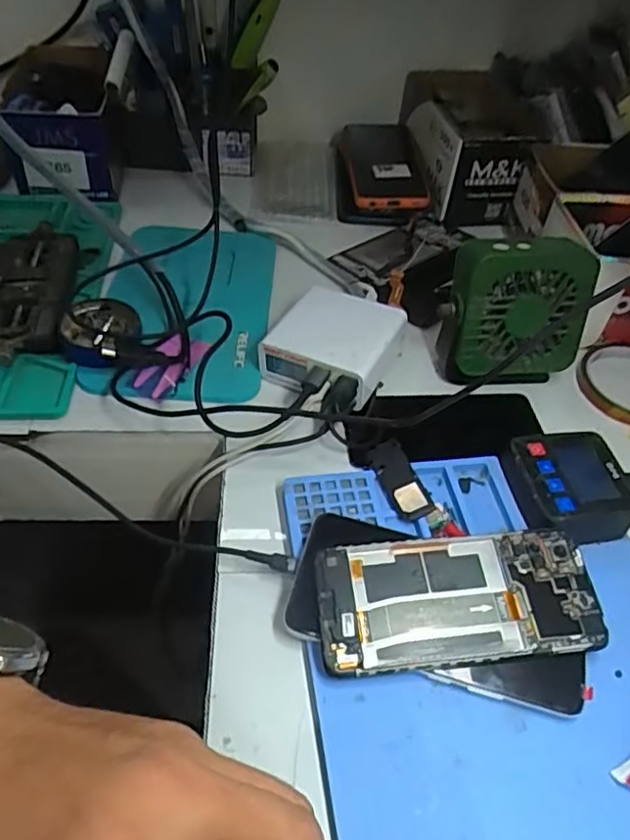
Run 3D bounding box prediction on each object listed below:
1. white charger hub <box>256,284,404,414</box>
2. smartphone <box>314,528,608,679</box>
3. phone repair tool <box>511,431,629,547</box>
[{"bbox_3d":[0.015,-0.060,0.493,0.087,0.040,0.095,22,49,14],"label":"white charger hub"},{"bbox_3d":[0.080,0.100,0.354,0.157,0.007,0.071,-4,54,-6],"label":"smartphone"},{"bbox_3d":[0.167,0.047,0.418,0.069,0.037,0.073,-4,48,-10],"label":"phone repair tool"}]

